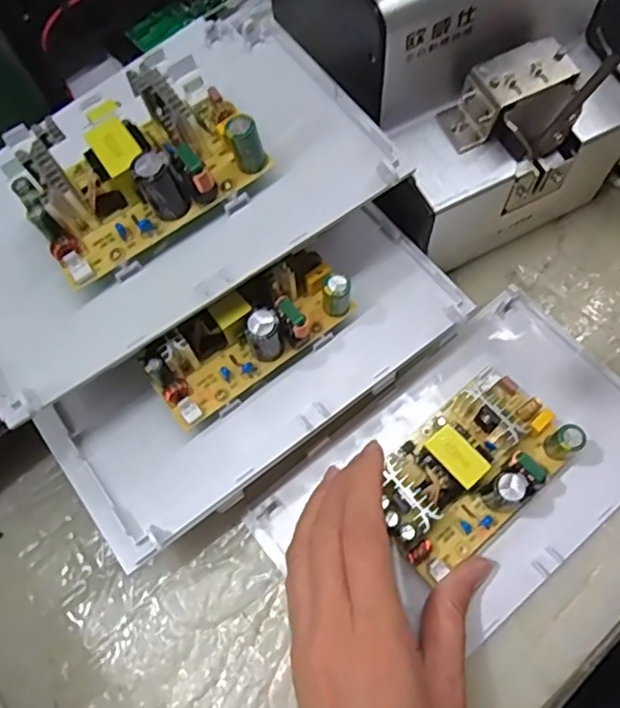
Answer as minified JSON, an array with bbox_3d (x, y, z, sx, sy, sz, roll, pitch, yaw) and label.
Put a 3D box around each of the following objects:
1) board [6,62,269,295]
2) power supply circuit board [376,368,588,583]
[{"bbox_3d":[-0.072,-0.079,0.253,0.095,0.029,0.055,-33,69,-9],"label":"board"},{"bbox_3d":[0.079,0.053,0.292,0.105,0.034,0.060,-39,74,-12],"label":"power supply circuit board"}]

